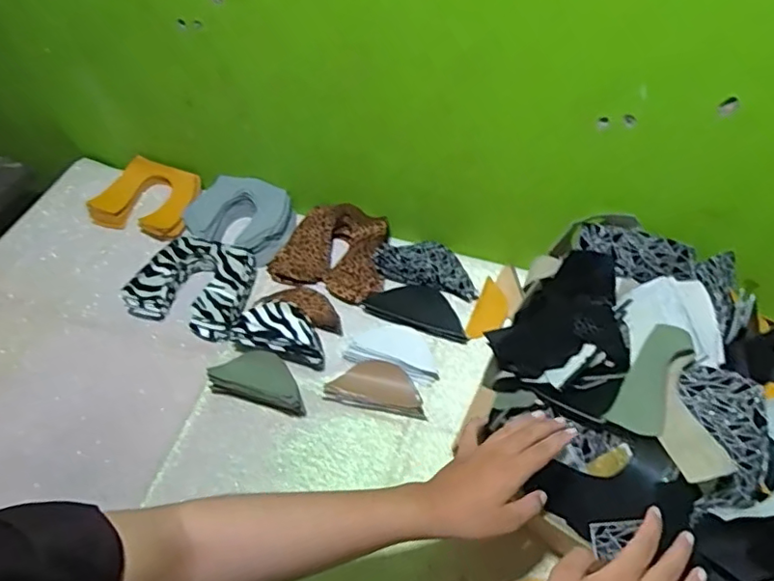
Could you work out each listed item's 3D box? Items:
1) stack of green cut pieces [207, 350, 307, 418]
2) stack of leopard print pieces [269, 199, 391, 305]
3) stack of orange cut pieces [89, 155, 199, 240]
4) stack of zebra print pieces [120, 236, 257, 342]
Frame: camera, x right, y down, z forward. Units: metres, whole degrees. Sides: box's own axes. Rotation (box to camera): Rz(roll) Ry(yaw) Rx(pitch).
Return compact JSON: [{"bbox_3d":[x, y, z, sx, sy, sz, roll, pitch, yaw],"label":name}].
[{"bbox_3d":[-0.153,0.113,0.711,0.121,0.049,0.061,21,56,16],"label":"stack of green cut pieces"},{"bbox_3d":[-0.073,-0.063,0.839,0.162,0.046,0.139,19,55,14],"label":"stack of leopard print pieces"},{"bbox_3d":[-0.379,-0.146,0.918,0.162,0.032,0.126,15,54,12],"label":"stack of orange cut pieces"},{"bbox_3d":[-0.260,-0.011,0.806,0.162,0.035,0.140,16,55,13],"label":"stack of zebra print pieces"}]

